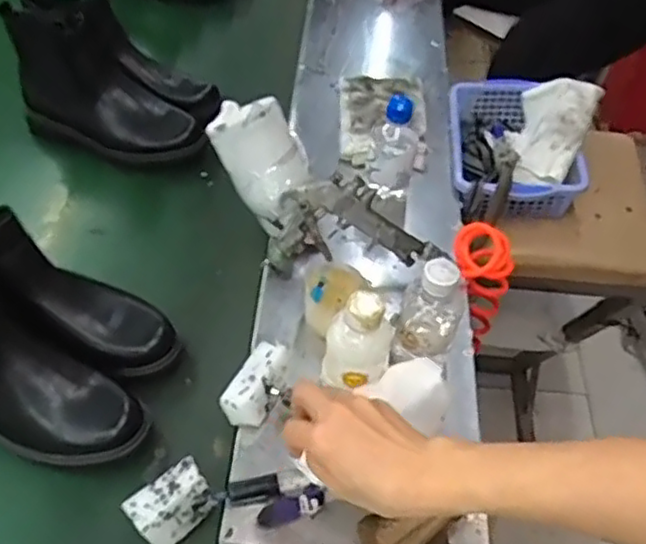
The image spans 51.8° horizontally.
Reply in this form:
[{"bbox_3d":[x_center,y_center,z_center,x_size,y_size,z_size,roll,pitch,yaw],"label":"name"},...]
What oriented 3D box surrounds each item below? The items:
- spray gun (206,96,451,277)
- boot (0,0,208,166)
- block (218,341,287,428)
[{"bbox_3d":[-0.015,-0.061,0.729,0.287,0.131,0.108,36,55,-2],"label":"spray gun"},{"bbox_3d":[-0.301,-0.244,0.906,0.268,0.143,0.093,17,52,13],"label":"boot"},{"bbox_3d":[-0.063,0.104,0.624,0.038,0.031,0.081,18,52,13],"label":"block"}]

